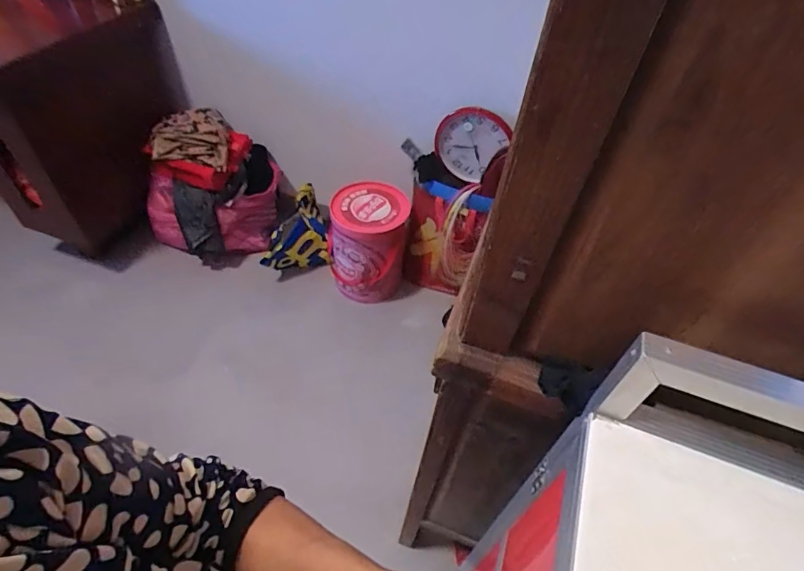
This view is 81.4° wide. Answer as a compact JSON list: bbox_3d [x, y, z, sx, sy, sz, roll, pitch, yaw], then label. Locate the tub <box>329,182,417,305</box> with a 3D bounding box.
[{"bbox_3d":[-0.115,-0.125,1.635,0.268,0.355,0.231,1,50,-5],"label":"tub"}]

